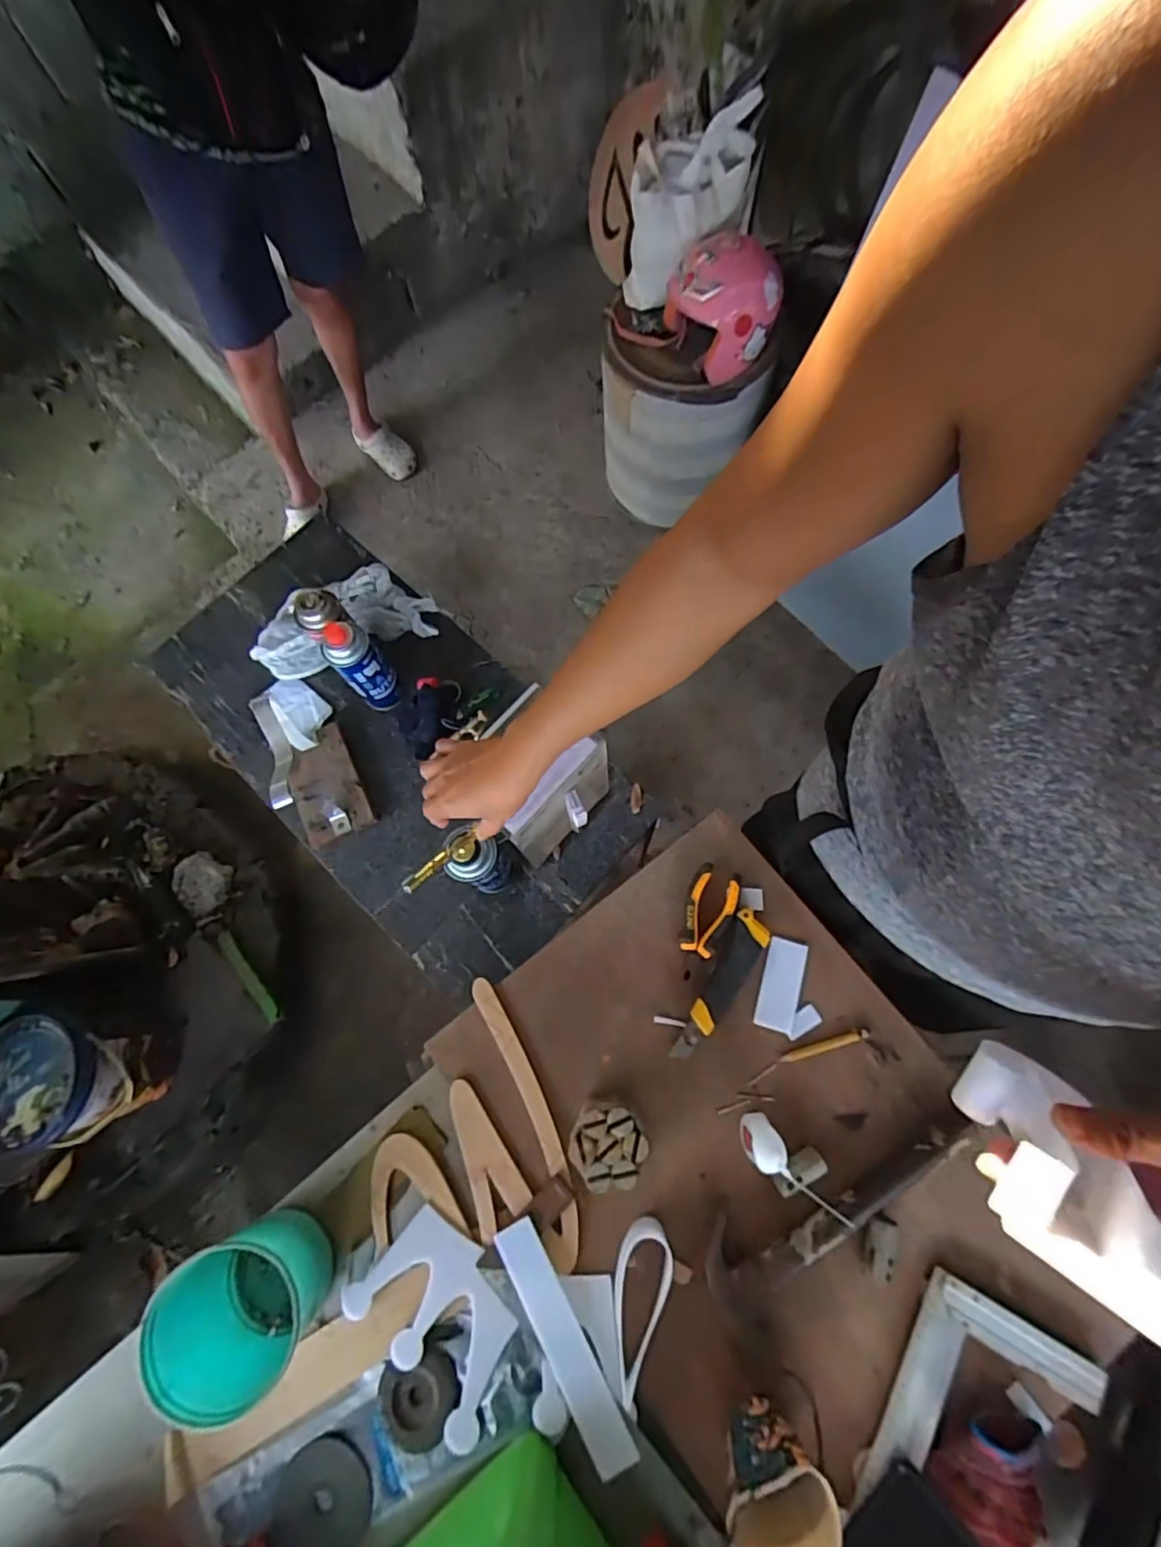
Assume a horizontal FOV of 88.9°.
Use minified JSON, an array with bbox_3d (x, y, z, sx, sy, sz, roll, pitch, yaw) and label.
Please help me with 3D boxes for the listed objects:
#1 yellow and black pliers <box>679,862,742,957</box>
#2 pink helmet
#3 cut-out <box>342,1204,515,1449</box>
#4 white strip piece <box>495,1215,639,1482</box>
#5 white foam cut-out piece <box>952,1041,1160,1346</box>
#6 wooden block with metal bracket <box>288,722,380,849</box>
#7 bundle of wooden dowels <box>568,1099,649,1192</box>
[{"bbox_3d":[0.140,0.148,0.647,0.050,0.012,0.097,20,74,7],"label":"yellow and black pliers"},{"bbox_3d":[0.297,-0.954,1.201,0.209,0.169,0.191,0,73,1],"label":"pink helmet"},{"bbox_3d":[-0.131,0.523,0.568,0.163,0.006,0.123,40,81,14],"label":"cut-out"},{"bbox_3d":[-0.016,0.525,0.548,0.038,0.005,0.204,-31,73,-4],"label":"white strip piece"},{"bbox_3d":[0.254,0.212,0.281,0.088,0.195,0.066,-18,105,-5],"label":"white foam cut-out piece"},{"bbox_3d":[-0.391,0.012,0.907,0.100,0.026,0.175,-23,74,-6],"label":"wooden block with metal bracket"},{"bbox_3d":[0.026,0.361,0.579,0.069,0.048,0.069,0,73,1],"label":"bundle of wooden dowels"}]

